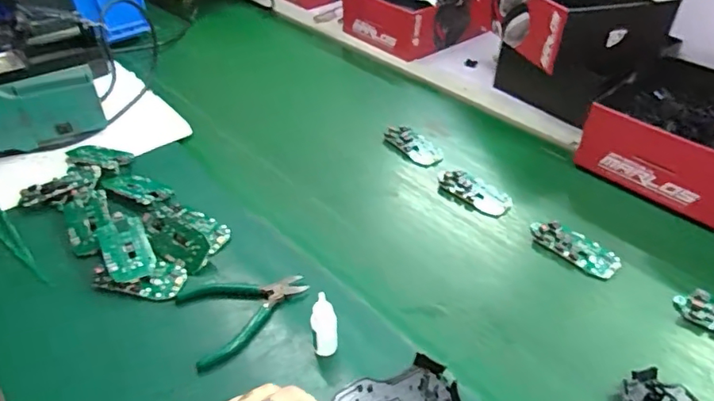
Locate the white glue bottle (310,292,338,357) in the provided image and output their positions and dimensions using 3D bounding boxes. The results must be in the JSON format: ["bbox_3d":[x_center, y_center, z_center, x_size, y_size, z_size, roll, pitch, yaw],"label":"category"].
[{"bbox_3d":[-0.029,0.112,0.458,0.022,0.069,0.018,-3,41,-3],"label":"white glue bottle"}]

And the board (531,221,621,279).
[{"bbox_3d":[0.244,0.051,0.584,0.039,0.011,0.096,-33,51,-31],"label":"board"}]

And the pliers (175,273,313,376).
[{"bbox_3d":[-0.107,0.104,0.508,0.119,0.010,0.092,-19,45,-20],"label":"pliers"}]

